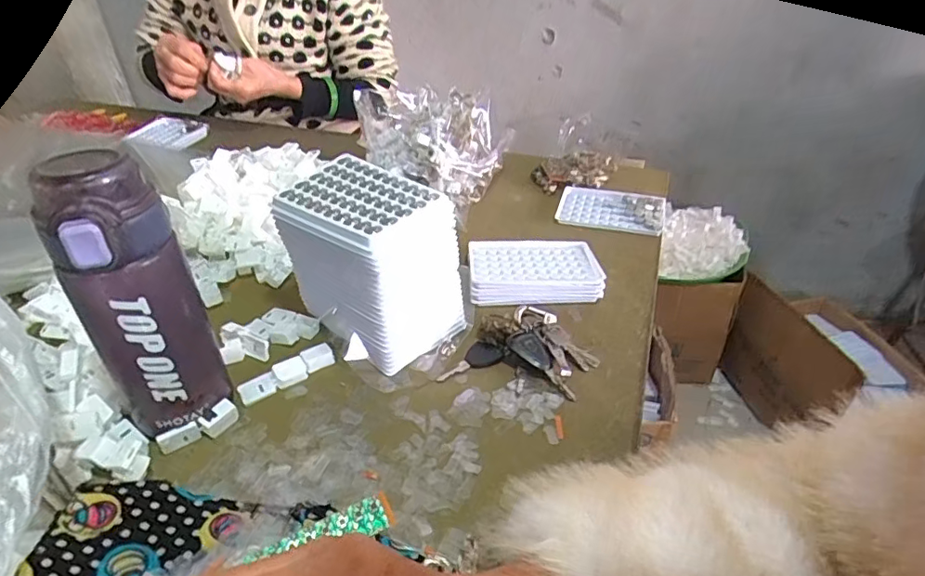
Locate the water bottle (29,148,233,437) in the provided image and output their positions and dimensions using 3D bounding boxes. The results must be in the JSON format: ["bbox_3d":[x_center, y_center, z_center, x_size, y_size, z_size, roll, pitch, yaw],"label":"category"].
[{"bbox_3d":[-0.214,0.014,0.361,0.070,0.193,0.059,-24,41,-29],"label":"water bottle"}]

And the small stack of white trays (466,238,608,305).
[{"bbox_3d":[0.073,-0.017,0.556,0.127,0.029,0.090,-1,35,0],"label":"small stack of white trays"}]

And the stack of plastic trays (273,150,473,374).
[{"bbox_3d":[-0.079,-0.021,0.472,0.132,0.135,0.095,23,42,31],"label":"stack of plastic trays"}]

